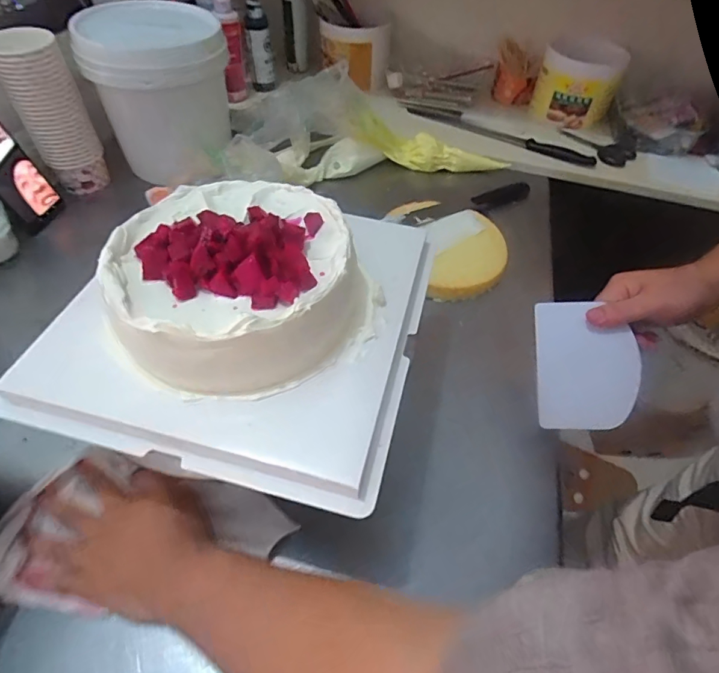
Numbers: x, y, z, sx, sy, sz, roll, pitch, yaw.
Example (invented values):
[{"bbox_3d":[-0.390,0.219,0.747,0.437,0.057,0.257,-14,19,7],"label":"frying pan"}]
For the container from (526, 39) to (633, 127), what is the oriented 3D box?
[{"bbox_3d":[0.416,-0.489,0.863,0.144,0.116,0.140,22,53,15],"label":"container"}]

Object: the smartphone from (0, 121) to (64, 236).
[{"bbox_3d":[-0.482,-0.228,0.615,0.016,0.164,0.085,-2,50,16],"label":"smartphone"}]

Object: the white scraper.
[{"bbox_3d":[0.230,0.029,0.456,0.095,0.006,0.126,-1,84,10],"label":"white scraper"}]

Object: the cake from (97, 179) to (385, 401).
[{"bbox_3d":[-0.093,-0.053,0.354,0.192,0.066,0.191,-31,58,-25],"label":"cake"}]

